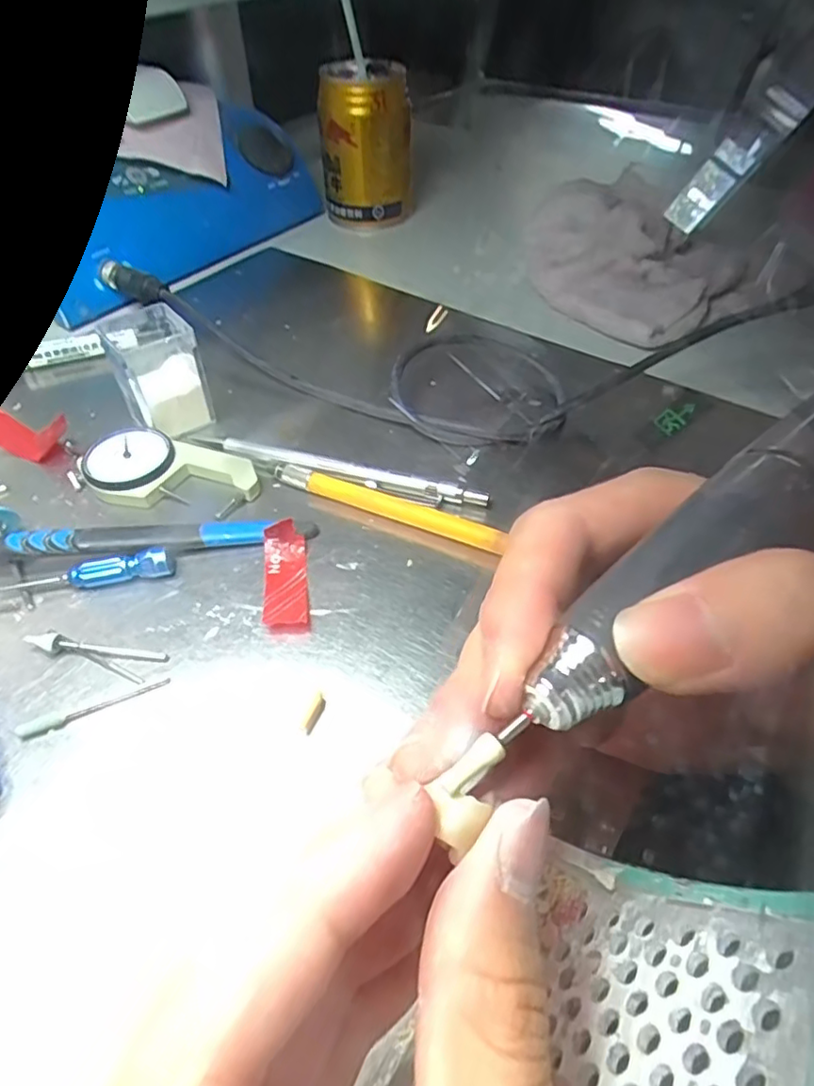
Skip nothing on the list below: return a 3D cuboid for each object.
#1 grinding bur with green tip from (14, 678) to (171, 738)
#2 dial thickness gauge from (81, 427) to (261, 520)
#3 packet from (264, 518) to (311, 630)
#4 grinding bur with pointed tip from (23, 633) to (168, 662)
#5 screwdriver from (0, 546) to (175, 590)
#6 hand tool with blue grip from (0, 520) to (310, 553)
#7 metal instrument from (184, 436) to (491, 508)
[{"bbox_3d":[-0.100,0.052,0.198,0.045,0.004,0.005,-18,50,-15],"label":"grinding bur with green tip"},{"bbox_3d":[-0.102,-0.030,0.268,0.074,0.012,0.039,13,49,12],"label":"dial thickness gauge"},{"bbox_3d":[-0.045,0.013,0.229,0.016,0.010,0.047,-6,48,-5],"label":"packet"},{"bbox_3d":[-0.106,0.036,0.212,0.047,0.006,0.006,2,48,3],"label":"grinding bur with pointed tip"},{"bbox_3d":[-0.120,0.012,0.231,0.062,0.010,0.009,-9,48,-7],"label":"screwdriver"},{"bbox_3d":[-0.093,-0.002,0.240,0.111,0.014,0.012,-5,48,-4],"label":"hand tool with blue grip"},{"bbox_3d":[-0.033,-0.032,0.271,0.139,0.006,0.008,13,49,13],"label":"metal instrument"}]

